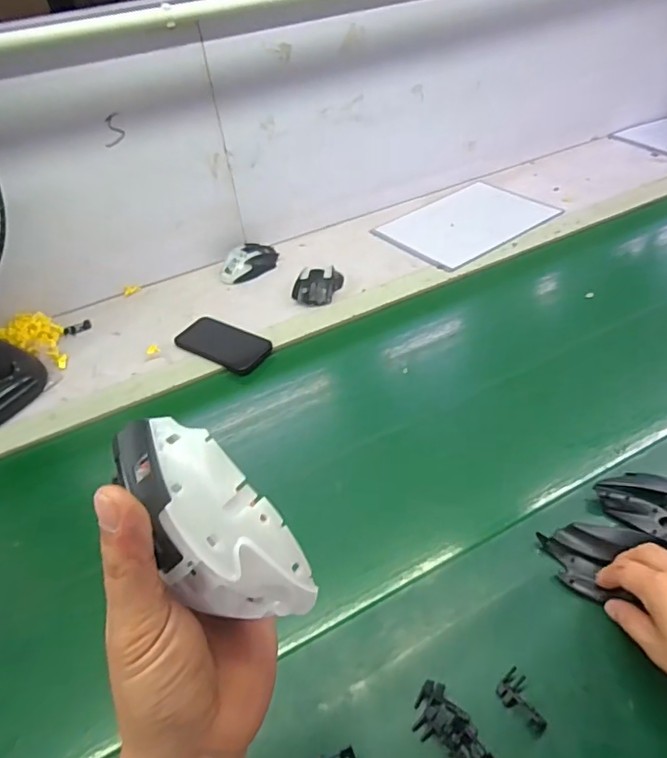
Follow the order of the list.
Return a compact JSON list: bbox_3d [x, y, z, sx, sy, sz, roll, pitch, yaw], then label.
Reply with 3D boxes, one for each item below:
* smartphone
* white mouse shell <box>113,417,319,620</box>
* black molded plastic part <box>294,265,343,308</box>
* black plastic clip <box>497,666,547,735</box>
[{"bbox_3d":[-0.172,-0.054,0.807,0.146,0.016,0.071,24,67,25],"label":"smartphone"},{"bbox_3d":[-0.057,0.066,0.236,0.053,0.039,0.110,-41,88,-12],"label":"white mouse shell"},{"bbox_3d":[-0.026,-0.161,0.881,0.066,0.035,0.090,17,51,21],"label":"black molded plastic part"},{"bbox_3d":[0.160,0.271,0.438,0.025,0.011,0.045,-29,49,-22],"label":"black plastic clip"}]

